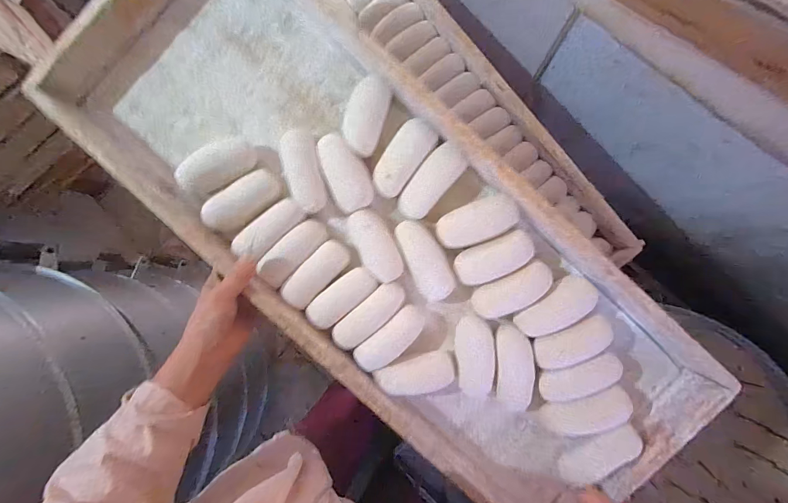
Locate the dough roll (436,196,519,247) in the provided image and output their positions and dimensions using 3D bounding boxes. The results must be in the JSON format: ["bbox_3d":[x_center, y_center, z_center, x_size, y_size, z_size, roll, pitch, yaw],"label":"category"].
[{"bbox_3d":[0.098,-0.034,0.412,0.091,0.030,0.044,-21,85,2],"label":"dough roll"}]

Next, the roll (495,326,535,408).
[{"bbox_3d":[0.146,0.142,0.426,0.043,0.024,0.105,-1,86,4],"label":"roll"}]

